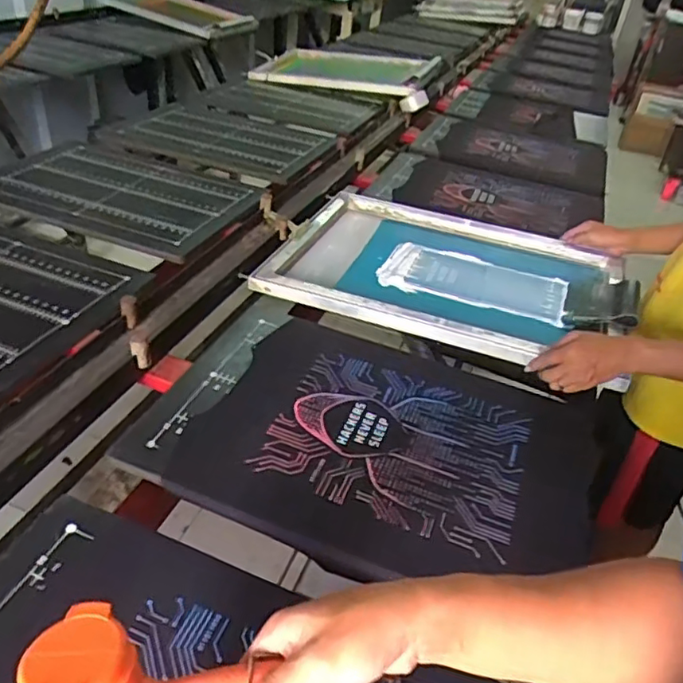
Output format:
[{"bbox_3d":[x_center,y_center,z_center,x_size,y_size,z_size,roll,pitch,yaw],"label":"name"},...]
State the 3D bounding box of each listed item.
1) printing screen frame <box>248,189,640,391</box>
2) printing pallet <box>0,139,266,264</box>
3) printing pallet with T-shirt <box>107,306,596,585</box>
[{"bbox_3d":[0.225,-0.159,1.202,0.671,0.043,0.510,18,38,13],"label":"printing screen frame"},{"bbox_3d":[-0.523,-0.365,1.415,0.651,0.030,0.392,20,39,16],"label":"printing pallet"},{"bbox_3d":[0.041,0.125,0.851,0.596,0.029,0.421,17,38,14],"label":"printing pallet with T-shirt"}]

